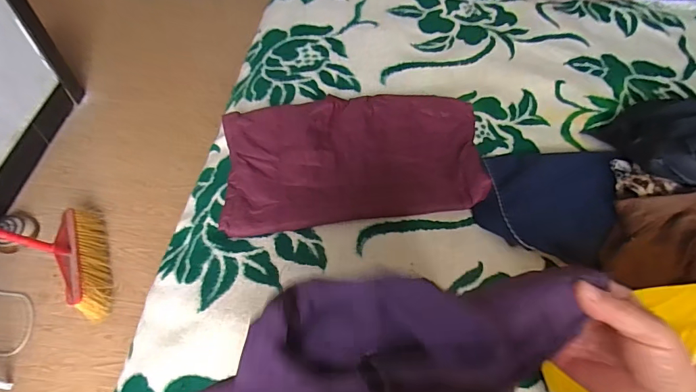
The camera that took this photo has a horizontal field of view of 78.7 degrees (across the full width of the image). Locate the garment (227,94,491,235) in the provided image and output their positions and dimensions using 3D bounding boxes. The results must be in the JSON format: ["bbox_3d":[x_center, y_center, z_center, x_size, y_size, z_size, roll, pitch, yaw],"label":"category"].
[{"bbox_3d":[0.019,-0.090,0.903,0.554,0.068,0.313,-6,58,-7],"label":"garment"}]

